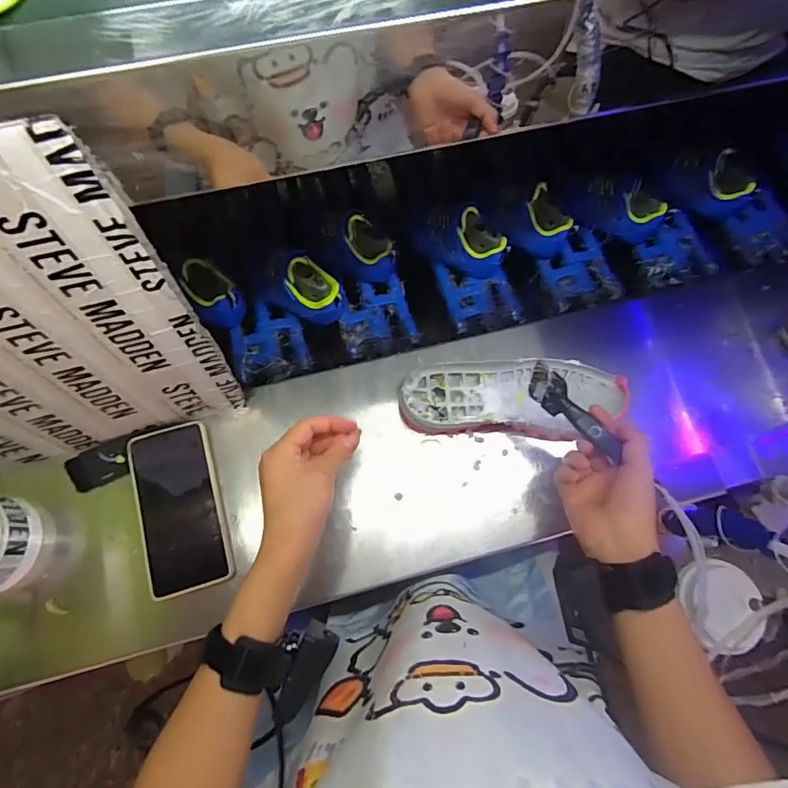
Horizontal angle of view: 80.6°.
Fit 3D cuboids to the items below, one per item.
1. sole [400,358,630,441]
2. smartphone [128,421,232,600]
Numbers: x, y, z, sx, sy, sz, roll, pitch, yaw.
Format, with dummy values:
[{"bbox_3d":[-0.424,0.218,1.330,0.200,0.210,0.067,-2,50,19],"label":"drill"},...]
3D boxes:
[{"bbox_3d":[0.130,0.003,0.509,0.240,0.038,0.087,1,66,-4],"label":"sole"},{"bbox_3d":[-0.219,0.115,0.475,0.081,0.016,0.163,-15,68,-11],"label":"smartphone"}]

